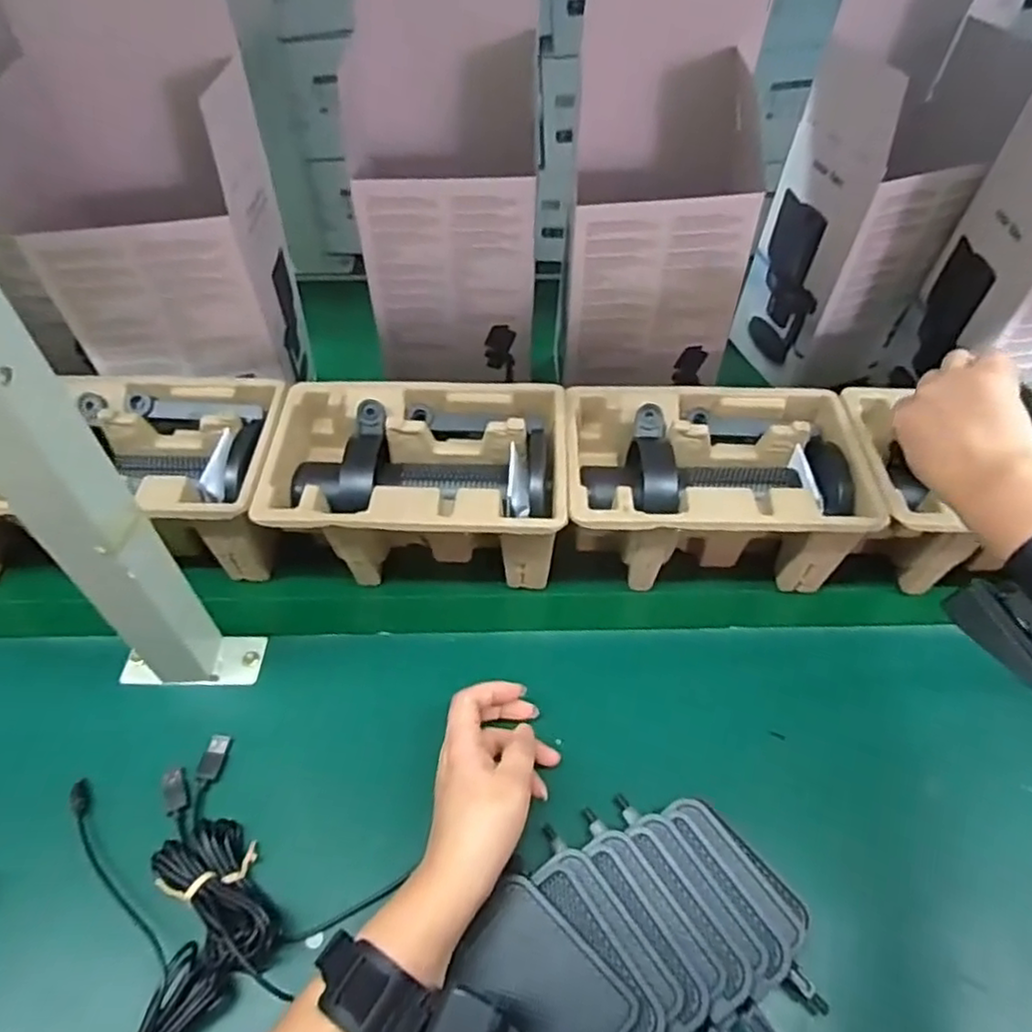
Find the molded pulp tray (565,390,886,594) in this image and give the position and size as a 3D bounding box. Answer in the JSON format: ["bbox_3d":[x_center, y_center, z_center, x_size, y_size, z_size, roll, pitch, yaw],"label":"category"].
[{"bbox_3d":[0.152,-0.022,0.564,0.232,0.100,0.148,0,50,1],"label":"molded pulp tray"}]

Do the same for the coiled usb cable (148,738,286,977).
[{"bbox_3d":[-0.189,0.204,0.415,0.051,0.044,0.144,-26,55,-19],"label":"coiled usb cable"}]

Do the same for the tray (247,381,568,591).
[{"bbox_3d":[-0.076,-0.021,0.558,0.232,0.102,0.149,0,50,1],"label":"tray"}]

